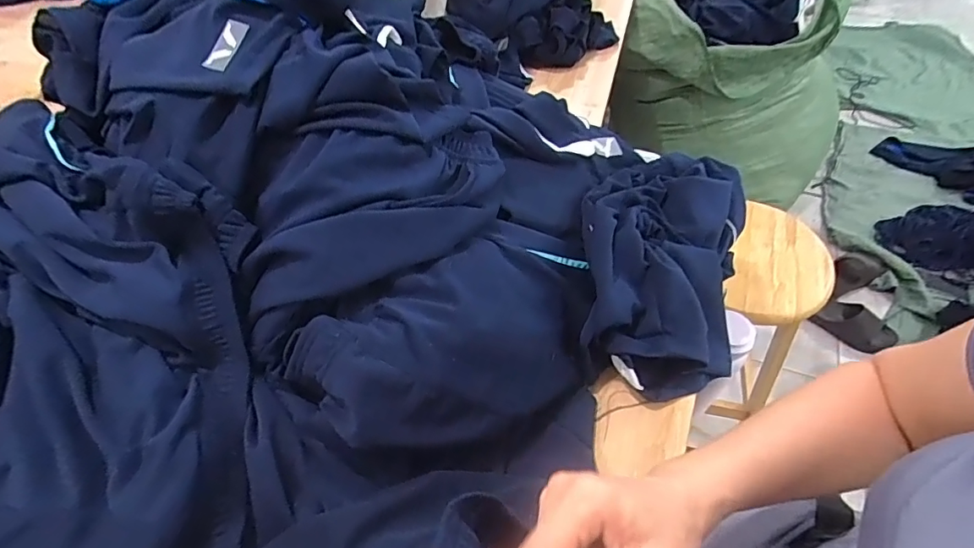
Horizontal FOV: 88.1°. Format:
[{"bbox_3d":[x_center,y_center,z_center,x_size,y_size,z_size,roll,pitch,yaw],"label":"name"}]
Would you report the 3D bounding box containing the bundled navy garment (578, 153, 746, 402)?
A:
[{"bbox_3d":[0.205,-0.013,0.597,0.183,0.116,0.308,12,52,12],"label":"bundled navy garment"}]

